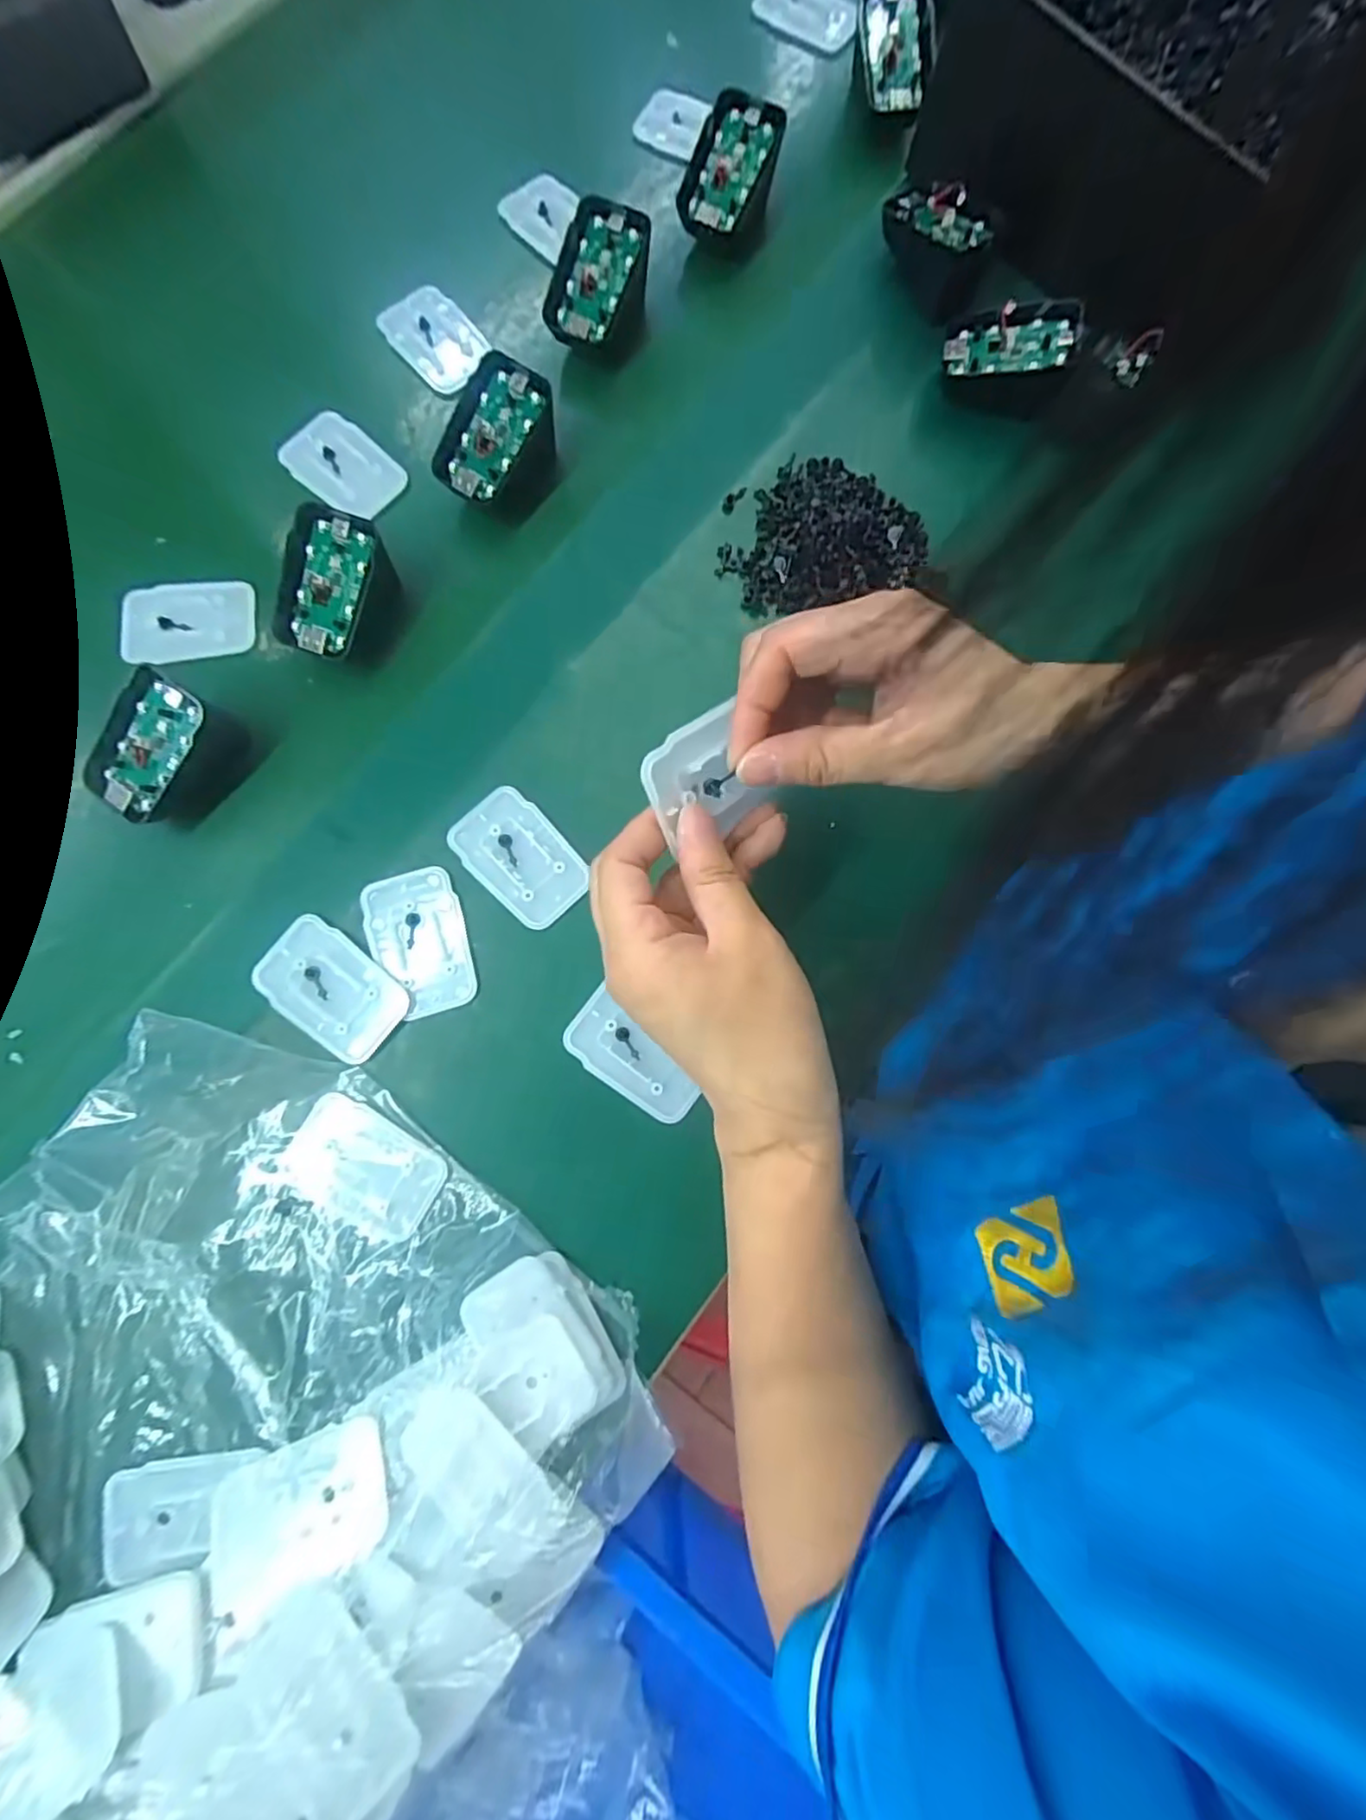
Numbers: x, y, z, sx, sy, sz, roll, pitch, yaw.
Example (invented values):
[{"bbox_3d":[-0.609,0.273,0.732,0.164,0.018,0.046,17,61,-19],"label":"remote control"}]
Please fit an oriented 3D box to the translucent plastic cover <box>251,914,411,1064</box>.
[{"bbox_3d":[-0.167,0.037,0.301,0.068,0.008,0.043,39,82,5],"label":"translucent plastic cover"}]

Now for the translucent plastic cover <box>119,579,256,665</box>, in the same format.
[{"bbox_3d":[-0.266,-0.155,0.341,0.066,0.011,0.043,-7,81,-3],"label":"translucent plastic cover"}]

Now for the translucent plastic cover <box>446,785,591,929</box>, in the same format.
[{"bbox_3d":[-0.081,-0.026,0.316,0.045,0.006,0.069,-43,84,-8],"label":"translucent plastic cover"}]

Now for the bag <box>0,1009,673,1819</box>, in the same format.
[{"bbox_3d":[-0.206,0.239,0.238,0.275,0.045,0.326,40,82,5],"label":"bag"}]

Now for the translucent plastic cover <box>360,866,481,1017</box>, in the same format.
[{"bbox_3d":[-0.128,0.015,0.306,0.044,0.005,0.069,-16,82,-4],"label":"translucent plastic cover"}]

